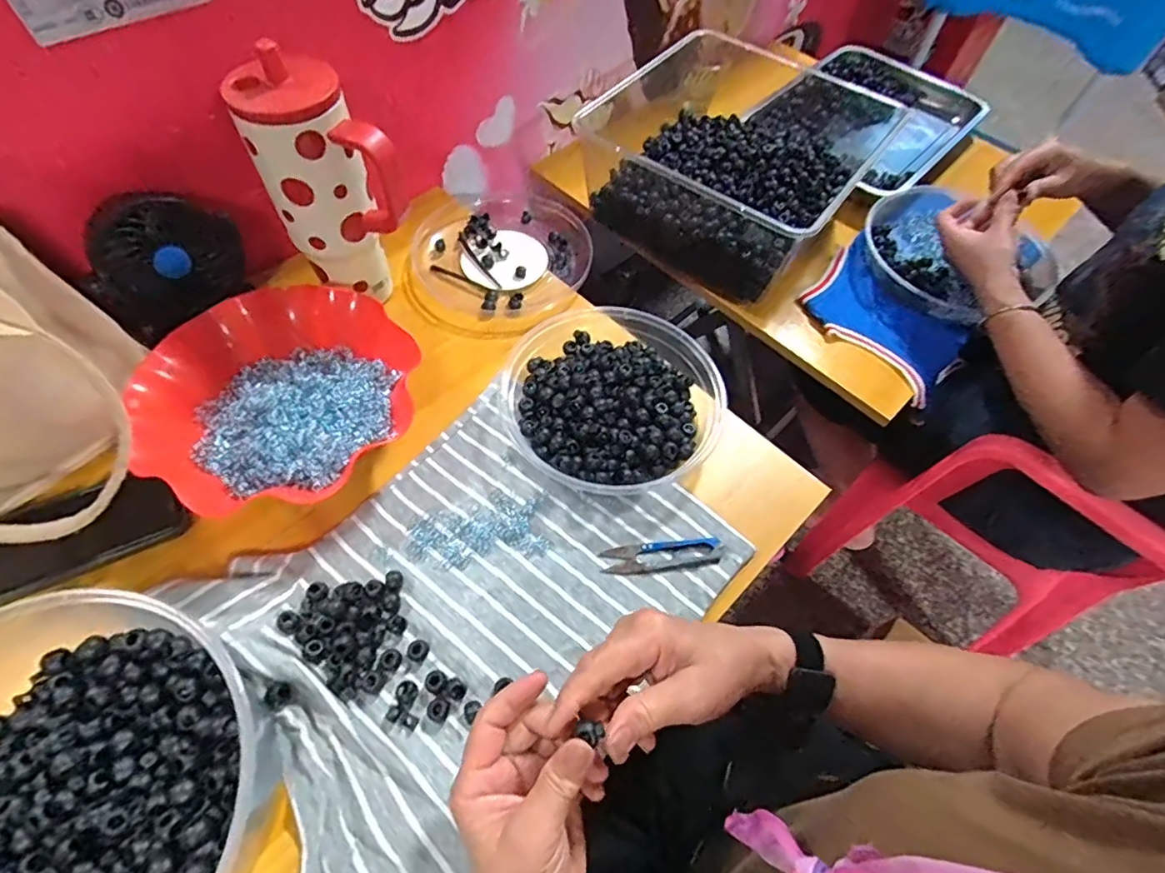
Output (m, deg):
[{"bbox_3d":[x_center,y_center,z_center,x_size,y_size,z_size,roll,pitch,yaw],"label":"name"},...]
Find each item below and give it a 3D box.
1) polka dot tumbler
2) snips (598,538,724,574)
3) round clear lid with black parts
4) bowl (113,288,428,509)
[{"bbox_3d":[-0.218,-0.202,0.497,0.088,0.223,0.092,-34,66,-21],"label":"polka dot tumbler"},{"bbox_3d":[0.066,0.097,0.457,0.100,0.010,0.027,-6,59,-7],"label":"snips"},{"bbox_3d":[-0.096,-0.207,0.637,0.200,0.026,0.220,1,58,-2],"label":"round clear lid with black parts"},{"bbox_3d":[-0.259,-0.036,0.490,0.218,0.056,0.211,1,58,-2],"label":"bowl"}]

